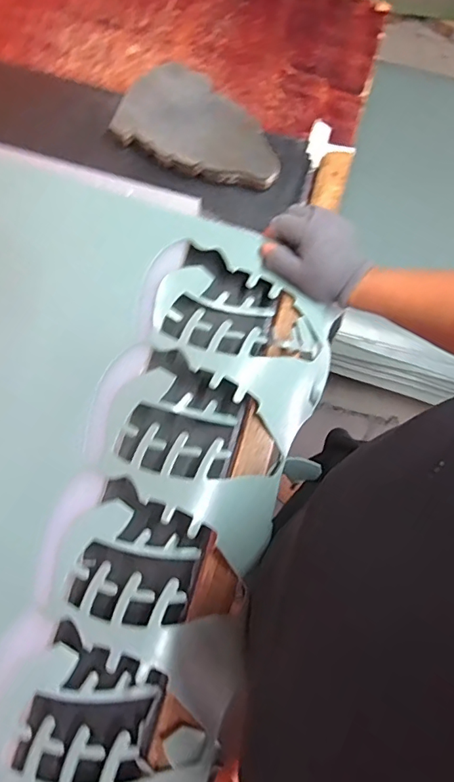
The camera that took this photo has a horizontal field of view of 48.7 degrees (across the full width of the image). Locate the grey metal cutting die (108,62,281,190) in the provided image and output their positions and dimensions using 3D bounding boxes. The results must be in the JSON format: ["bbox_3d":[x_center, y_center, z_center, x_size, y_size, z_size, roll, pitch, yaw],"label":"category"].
[{"bbox_3d":[-0.022,-0.309,0.585,0.189,0.027,0.130,27,74,6],"label":"grey metal cutting die"}]

